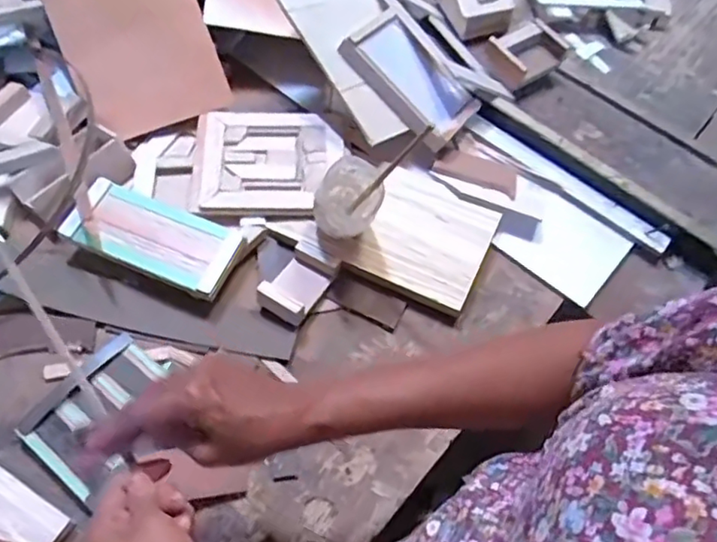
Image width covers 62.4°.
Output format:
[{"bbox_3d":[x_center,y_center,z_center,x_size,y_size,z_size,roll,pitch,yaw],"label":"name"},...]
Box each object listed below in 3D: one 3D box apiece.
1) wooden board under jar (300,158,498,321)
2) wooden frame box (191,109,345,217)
[{"bbox_3d":[0.050,-0.046,0.658,0.184,0.017,0.155,24,61,10],"label":"wooden board under jar"},{"bbox_3d":[-0.105,-0.124,0.681,0.163,0.015,0.147,0,60,-4],"label":"wooden frame box"}]

